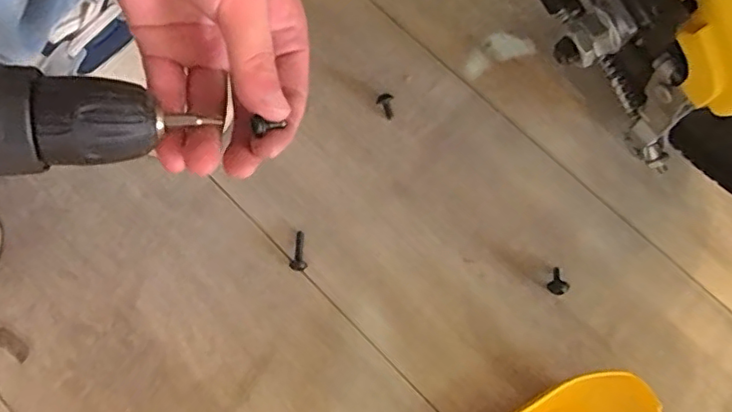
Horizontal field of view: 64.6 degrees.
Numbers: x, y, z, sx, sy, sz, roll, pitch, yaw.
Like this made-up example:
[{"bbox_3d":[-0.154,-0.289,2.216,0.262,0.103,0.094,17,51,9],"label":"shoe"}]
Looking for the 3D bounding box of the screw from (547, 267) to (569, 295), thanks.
[{"bbox_3d":[0.135,0.054,0.413,0.011,0.012,0.019,-10,72,-5],"label":"screw"}]

